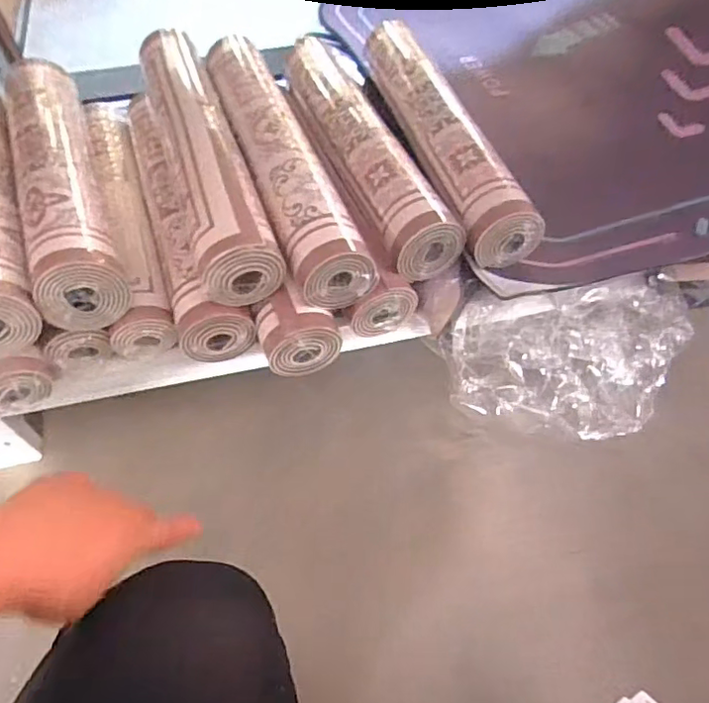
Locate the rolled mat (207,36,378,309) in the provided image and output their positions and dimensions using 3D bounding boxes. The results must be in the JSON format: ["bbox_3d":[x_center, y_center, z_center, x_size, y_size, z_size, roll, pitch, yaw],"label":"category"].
[{"bbox_3d":[-0.108,-0.280,0.788,0.091,0.073,0.512,-18,61,-12],"label":"rolled mat"}]

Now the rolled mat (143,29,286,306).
[{"bbox_3d":[-0.206,-0.280,0.768,0.088,0.079,0.504,-17,61,-11],"label":"rolled mat"}]

